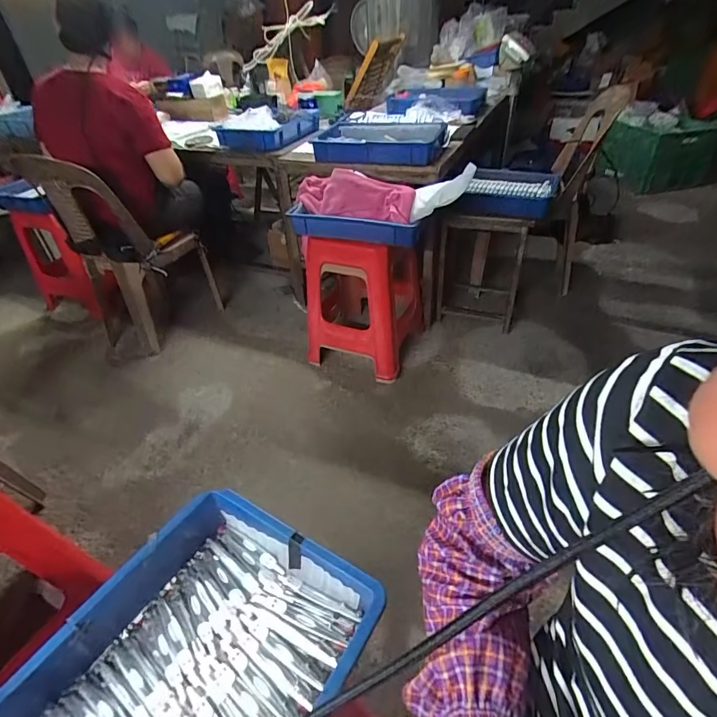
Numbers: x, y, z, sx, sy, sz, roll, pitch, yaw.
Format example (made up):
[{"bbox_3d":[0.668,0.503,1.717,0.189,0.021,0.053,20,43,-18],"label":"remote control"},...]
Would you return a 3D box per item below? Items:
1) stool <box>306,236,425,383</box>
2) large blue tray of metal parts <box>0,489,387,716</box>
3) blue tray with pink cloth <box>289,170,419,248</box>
[{"bbox_3d":[0.015,-0.231,1.548,0.356,0.479,0.363,13,42,20],"label":"stool"},{"bbox_3d":[-0.196,0.358,0.436,0.287,0.066,0.419,20,45,27],"label":"large blue tray of metal parts"},{"bbox_3d":[-0.006,-0.472,1.346,0.415,0.141,0.220,10,41,17],"label":"blue tray with pink cloth"}]

